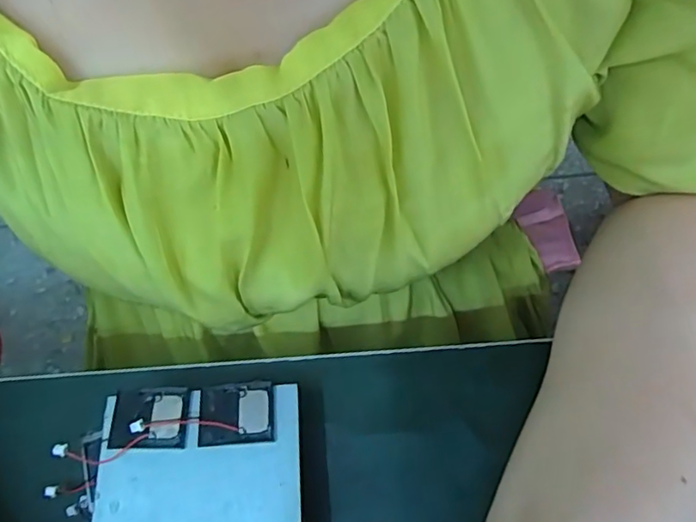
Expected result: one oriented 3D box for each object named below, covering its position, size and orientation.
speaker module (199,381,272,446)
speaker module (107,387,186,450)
[{"bbox_3d":[-0.047,0.062,0.227,0.030,0.004,0.024,-7,65,0],"label":"speaker module"},{"bbox_3d":[-0.082,0.064,0.226,0.030,0.008,0.024,-4,65,1],"label":"speaker module"}]

